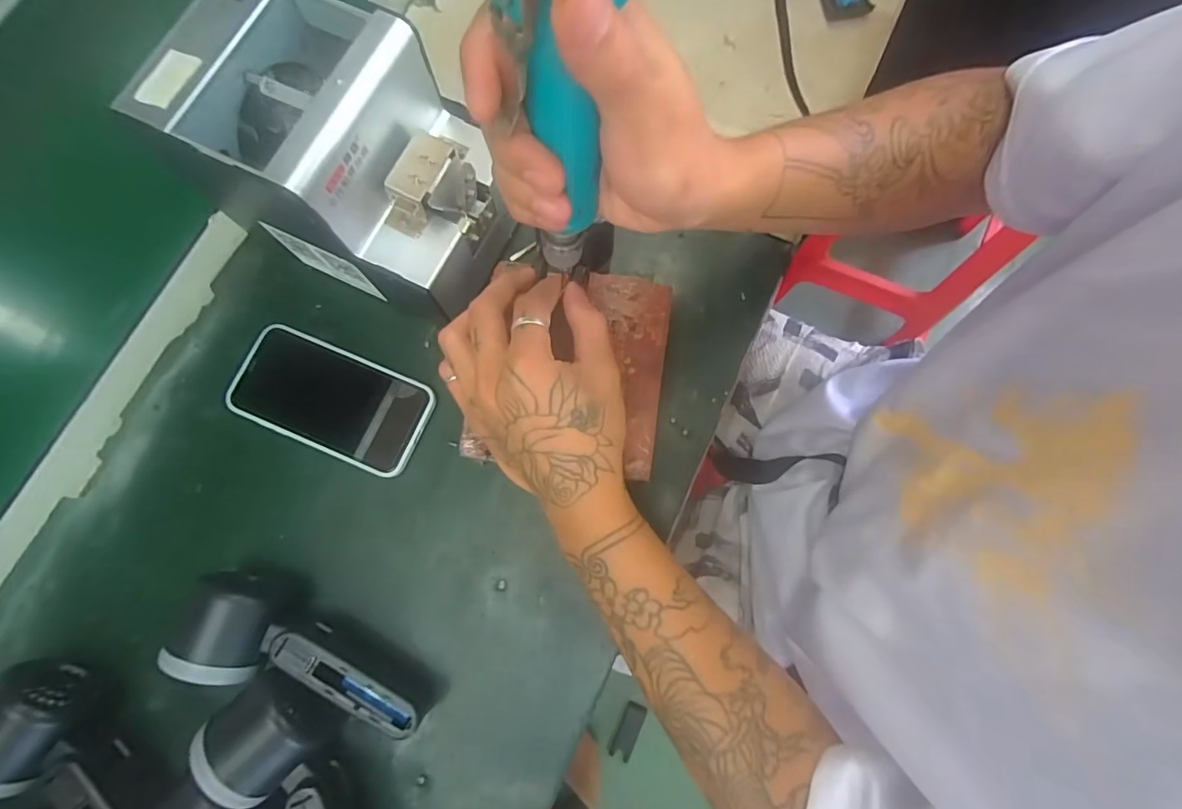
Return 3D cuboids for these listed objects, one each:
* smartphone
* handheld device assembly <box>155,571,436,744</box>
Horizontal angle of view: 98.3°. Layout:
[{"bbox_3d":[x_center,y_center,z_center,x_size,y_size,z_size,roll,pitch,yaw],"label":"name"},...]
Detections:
[{"bbox_3d":[-0.195,-0.005,0.384,0.147,0.011,0.076,21,79,5],"label":"smartphone"},{"bbox_3d":[-0.178,0.155,0.326,0.158,0.055,0.053,16,78,4],"label":"handheld device assembly"}]

